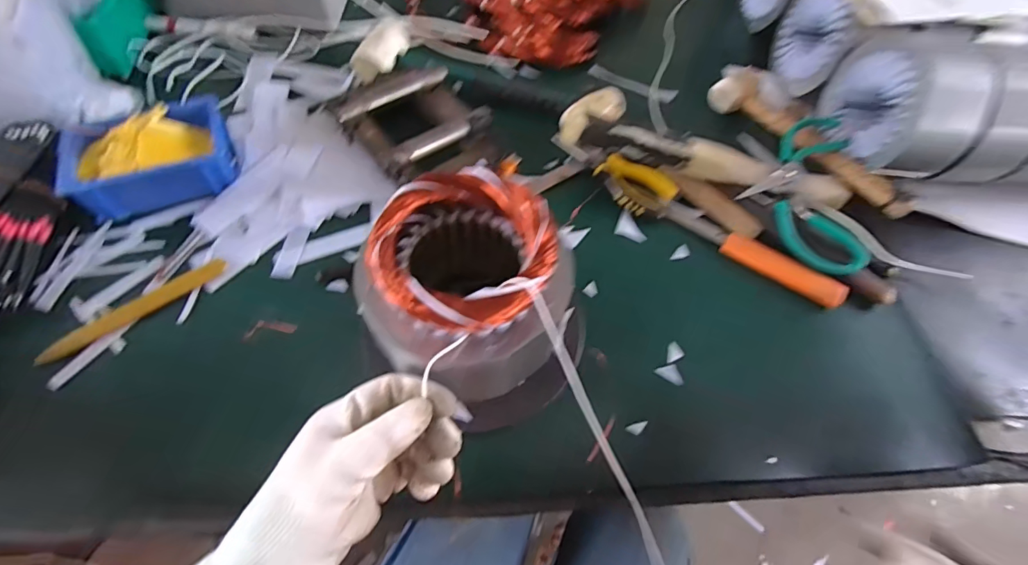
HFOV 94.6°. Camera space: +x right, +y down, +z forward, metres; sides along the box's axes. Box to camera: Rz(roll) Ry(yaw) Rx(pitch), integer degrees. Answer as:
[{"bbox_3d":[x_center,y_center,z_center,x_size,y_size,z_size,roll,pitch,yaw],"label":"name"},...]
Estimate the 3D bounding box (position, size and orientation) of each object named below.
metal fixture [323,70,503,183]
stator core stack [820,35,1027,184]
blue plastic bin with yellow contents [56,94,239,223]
[{"bbox_3d":[-0.117,-0.182,0.557,0.155,0.051,0.180,-25,65,-16],"label":"metal fixture"},{"bbox_3d":[0.801,-0.212,0.577,0.802,0.137,0.152,-1,61,-3],"label":"stator core stack"},{"bbox_3d":[-0.386,-0.133,0.511,0.152,0.058,0.106,-23,64,-15],"label":"blue plastic bin with yellow contents"}]

